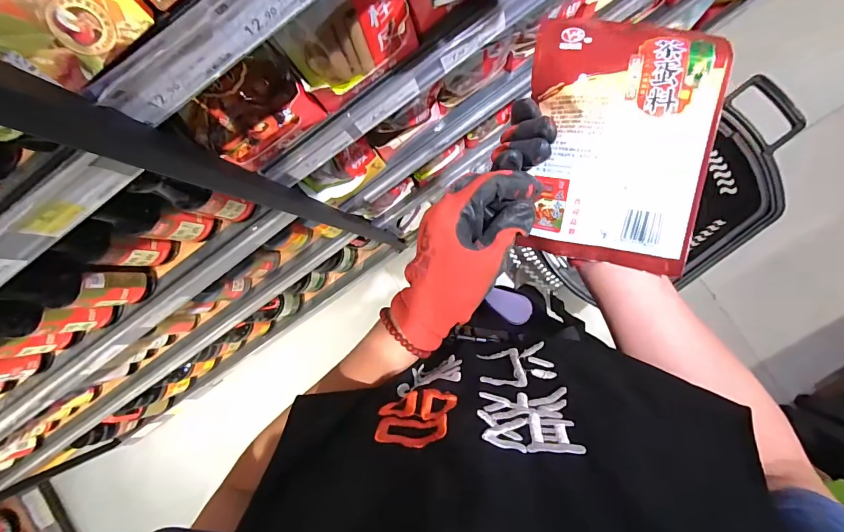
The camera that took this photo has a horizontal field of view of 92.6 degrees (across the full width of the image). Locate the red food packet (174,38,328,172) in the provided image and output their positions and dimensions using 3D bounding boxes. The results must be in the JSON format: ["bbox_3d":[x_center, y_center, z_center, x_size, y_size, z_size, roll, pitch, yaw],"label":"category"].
[{"bbox_3d":[-0.192,-0.172,0.462,0.132,0.070,0.074,-40,86,5],"label":"red food packet"}]

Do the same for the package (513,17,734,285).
[{"bbox_3d":[0.143,-0.092,0.304,0.123,0.038,0.173,9,91,7],"label":"package"}]

